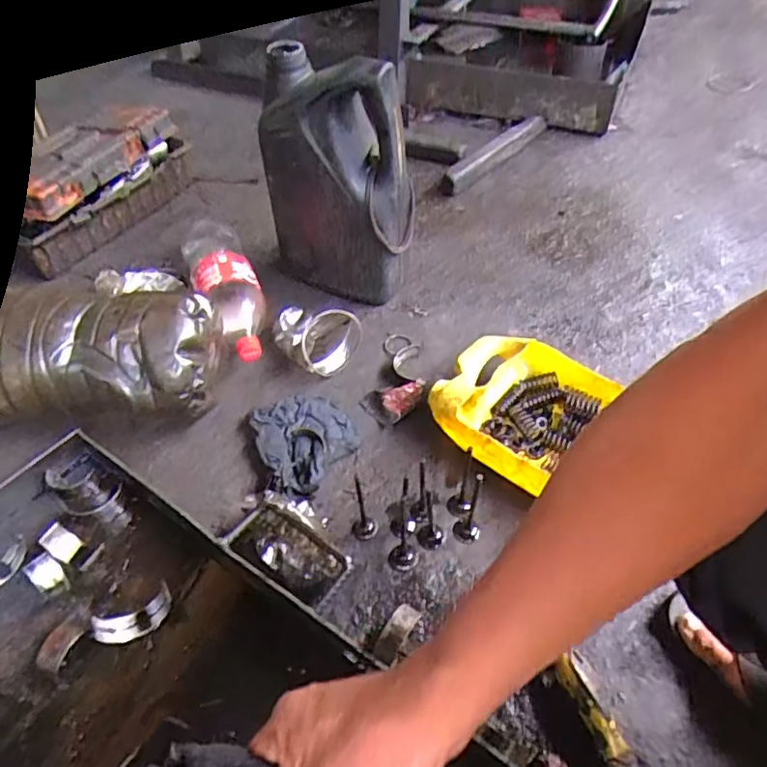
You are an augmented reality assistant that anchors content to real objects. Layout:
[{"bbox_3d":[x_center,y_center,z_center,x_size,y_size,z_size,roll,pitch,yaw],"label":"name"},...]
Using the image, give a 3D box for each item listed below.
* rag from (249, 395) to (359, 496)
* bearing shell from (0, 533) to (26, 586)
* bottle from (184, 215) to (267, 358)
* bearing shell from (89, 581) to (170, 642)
[{"bbox_3d":[-0.098,0.065,0.737,0.118,0.029,0.142,-30,53,-21],"label":"rag"},{"bbox_3d":[-0.413,0.196,0.621,0.027,0.028,0.073,30,57,27],"label":"bearing shell"},{"bbox_3d":[-0.238,-0.154,0.882,0.084,0.082,0.315,-21,51,-15],"label":"bottle"},{"bbox_3d":[-0.244,0.233,0.581,0.073,0.033,0.028,-25,52,-18],"label":"bearing shell"}]

